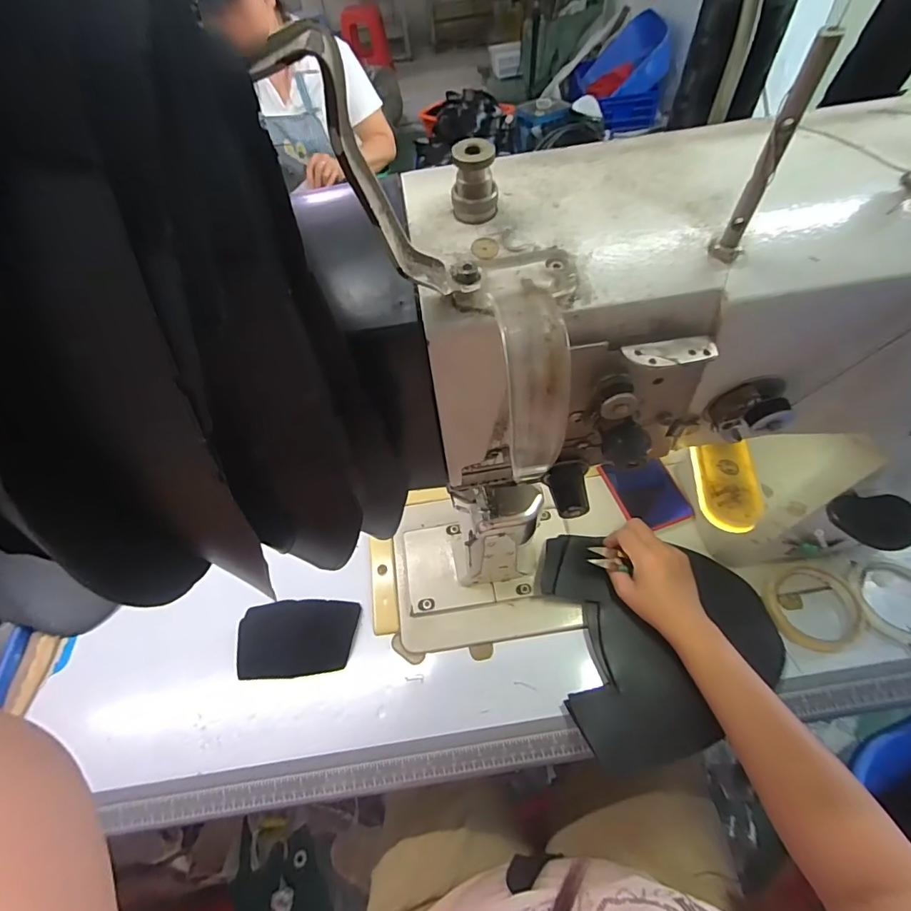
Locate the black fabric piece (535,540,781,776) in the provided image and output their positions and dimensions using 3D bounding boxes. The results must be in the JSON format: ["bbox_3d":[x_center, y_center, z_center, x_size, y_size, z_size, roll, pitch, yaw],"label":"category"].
[{"bbox_3d":[0.220,0.181,0.499,0.226,0.031,0.220,-8,53,-1],"label":"black fabric piece"}]

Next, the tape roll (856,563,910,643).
[{"bbox_3d":[0.477,0.155,0.510,0.084,0.011,0.084,-2,53,3],"label":"tape roll"}]

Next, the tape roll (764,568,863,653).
[{"bbox_3d":[0.384,0.161,0.510,0.094,0.011,0.088,-2,53,3],"label":"tape roll"}]

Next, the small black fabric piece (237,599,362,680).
[{"bbox_3d":[-0.182,0.209,0.545,0.137,0.010,0.080,-5,59,5],"label":"small black fabric piece"}]

